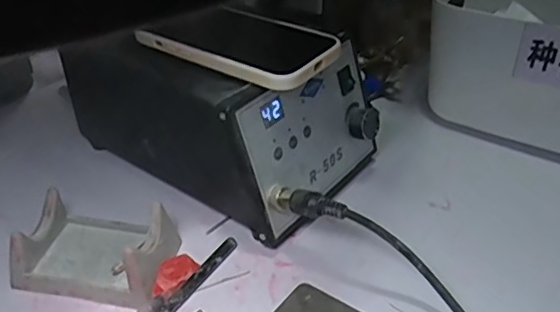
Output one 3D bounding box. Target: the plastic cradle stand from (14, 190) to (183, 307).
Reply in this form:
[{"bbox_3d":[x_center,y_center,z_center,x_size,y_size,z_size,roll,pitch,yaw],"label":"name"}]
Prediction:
[{"bbox_3d":[-0.125,0.059,0.391,0.099,0.039,0.067,7,38,10],"label":"plastic cradle stand"}]

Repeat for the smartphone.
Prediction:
[{"bbox_3d":[-0.029,-0.086,0.413,0.136,0.010,0.074,23,49,27],"label":"smartphone"}]

